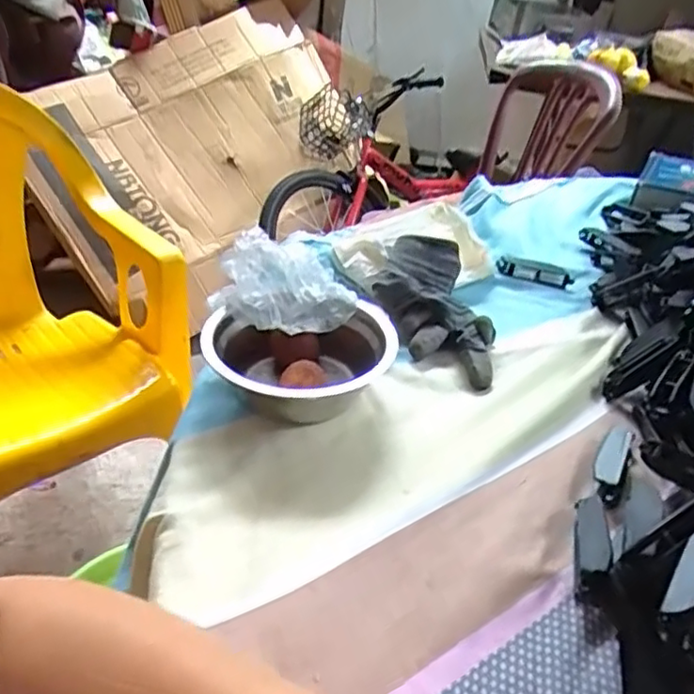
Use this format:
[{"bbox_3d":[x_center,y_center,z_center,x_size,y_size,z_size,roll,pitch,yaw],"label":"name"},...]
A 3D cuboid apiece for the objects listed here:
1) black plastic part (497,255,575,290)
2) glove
[{"bbox_3d":[0.191,-0.078,0.661,0.075,0.016,0.030,13,35,9],"label":"black plastic part"},{"bbox_3d":[0.075,-0.032,0.553,0.082,0.029,0.170,-3,49,-14],"label":"glove"}]

